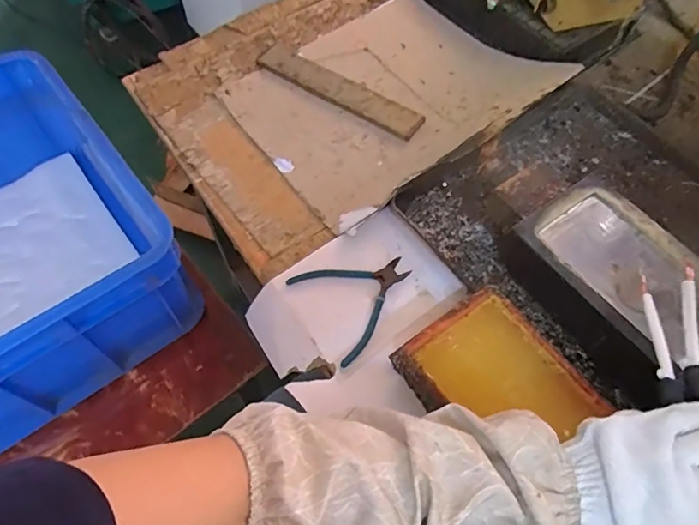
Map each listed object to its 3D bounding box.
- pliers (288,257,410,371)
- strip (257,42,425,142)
[{"bbox_3d":[0.015,0.038,0.594,0.133,0.008,0.123,-30,66,-16],"label":"pliers"},{"bbox_3d":[-0.019,-0.279,0.798,0.297,0.013,0.060,31,65,16],"label":"strip"}]

